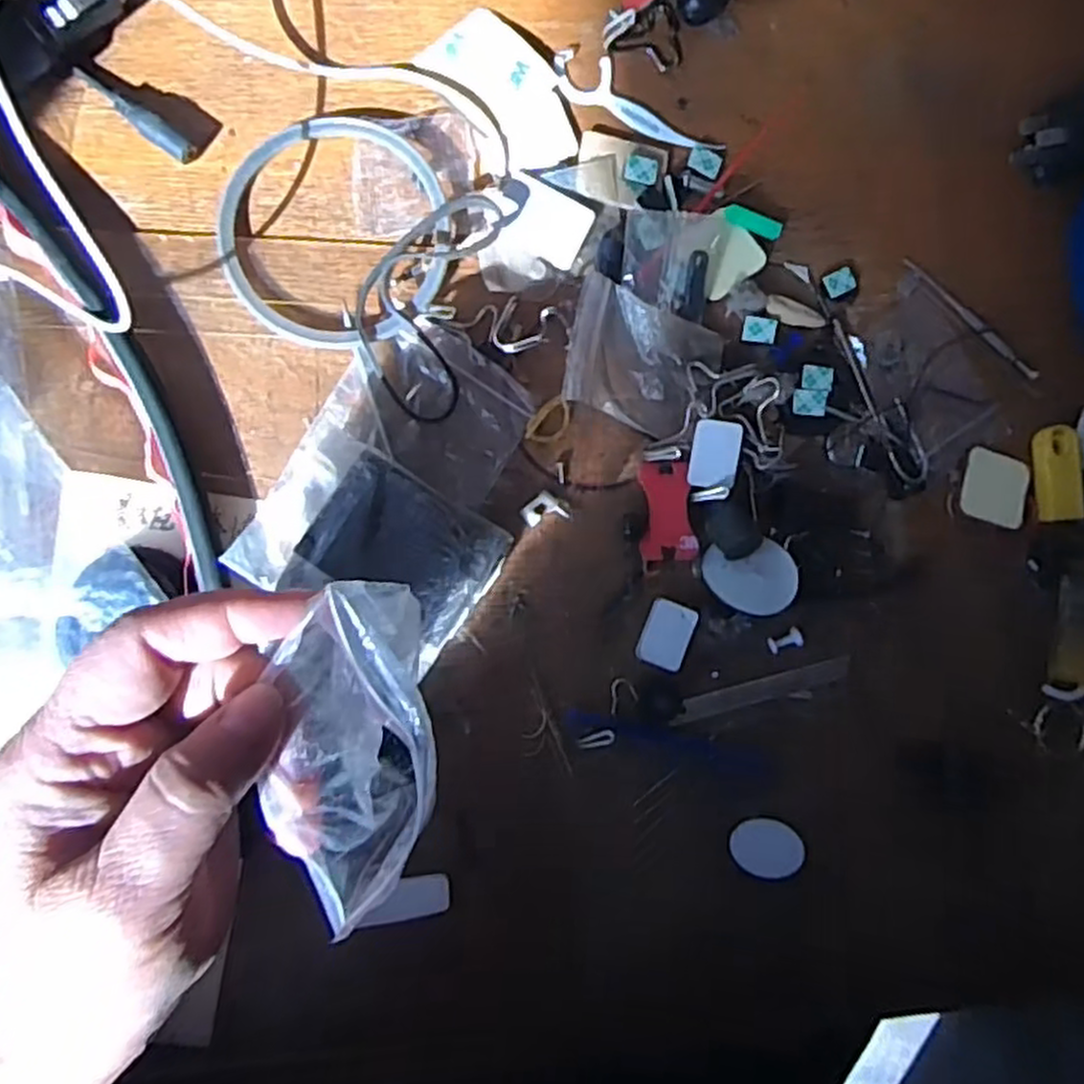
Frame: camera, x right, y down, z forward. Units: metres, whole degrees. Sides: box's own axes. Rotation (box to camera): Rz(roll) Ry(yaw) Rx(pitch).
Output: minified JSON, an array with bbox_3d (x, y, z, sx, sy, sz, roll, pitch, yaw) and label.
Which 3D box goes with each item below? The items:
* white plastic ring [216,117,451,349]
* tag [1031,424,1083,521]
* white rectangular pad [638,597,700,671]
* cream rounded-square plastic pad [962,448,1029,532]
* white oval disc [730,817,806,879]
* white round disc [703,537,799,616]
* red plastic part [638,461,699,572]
[{"bbox_3d":[-0.077,-0.117,0.287,0.083,0.011,0.086,0,90,-7],"label":"white plastic ring"},{"bbox_3d":[0.219,-0.029,0.324,0.018,0.004,0.040,-4,91,-7],"label":"tag"},{"bbox_3d":[0.050,0.037,0.302,0.019,0.004,0.026,21,88,-6],"label":"white rectangular pad"},{"bbox_3d":[0.192,-0.022,0.322,0.029,0.004,0.030,14,88,-7],"label":"cream rounded-square plastic pad"},{"bbox_3d":[0.089,0.121,0.304,0.029,0.005,0.021,21,88,-6],"label":"white oval disc"},{"bbox_3d":[0.082,0.014,0.298,0.036,0.004,0.031,-7,58,-10],"label":"white round disc"},{"bbox_3d":[0.049,-0.012,0.302,0.021,0.004,0.040,-3,81,5],"label":"red plastic part"}]

